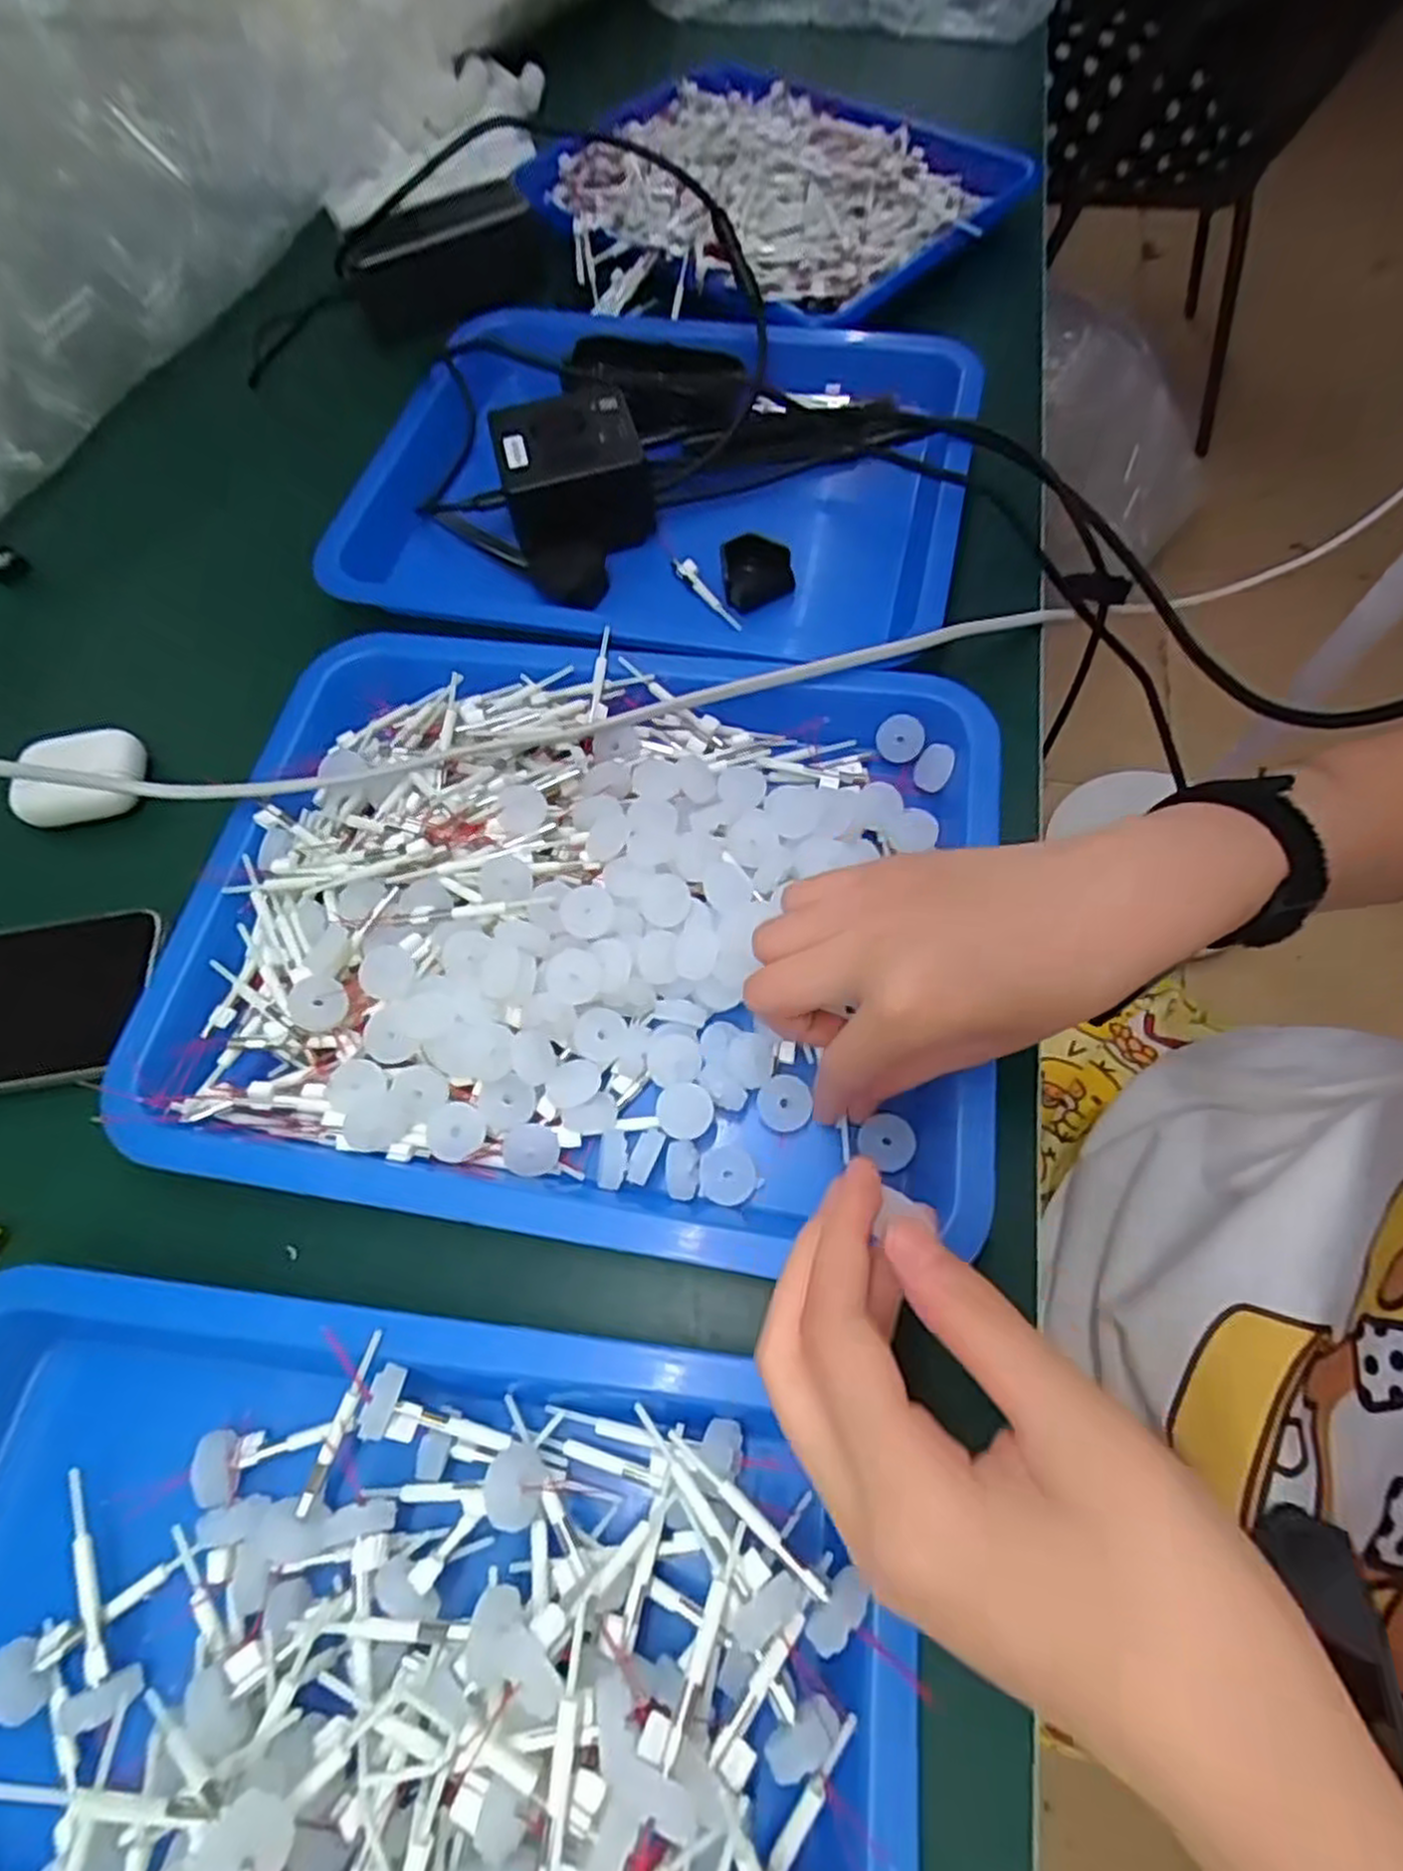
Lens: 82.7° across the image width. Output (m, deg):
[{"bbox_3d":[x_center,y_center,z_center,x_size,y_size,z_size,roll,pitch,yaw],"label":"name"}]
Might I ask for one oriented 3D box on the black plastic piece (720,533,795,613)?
[{"bbox_3d":[0.030,-0.194,0.425,0.037,0.015,0.039,-5,64,2],"label":"black plastic piece"}]

